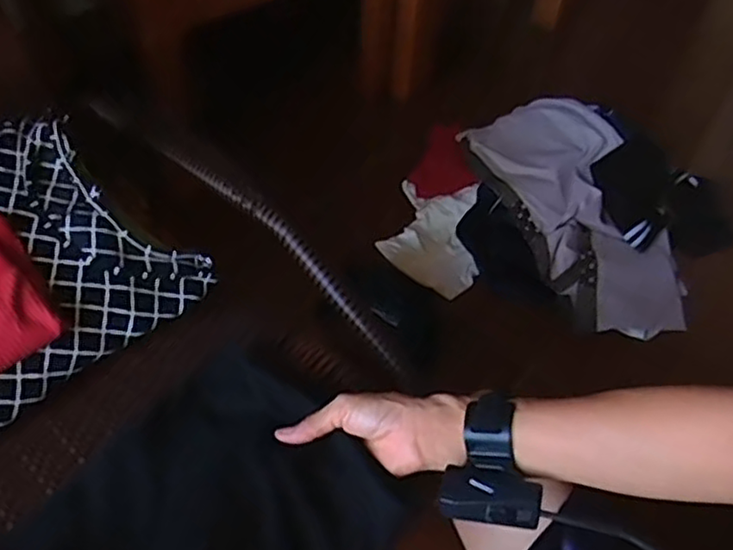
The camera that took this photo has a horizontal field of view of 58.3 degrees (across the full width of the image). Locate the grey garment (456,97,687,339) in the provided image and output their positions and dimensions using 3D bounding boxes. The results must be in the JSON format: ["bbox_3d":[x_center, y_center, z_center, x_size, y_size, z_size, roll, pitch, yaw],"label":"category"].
[{"bbox_3d":[0.406,-0.137,1.302,0.279,0.120,0.578,-11,59,-15],"label":"grey garment"}]

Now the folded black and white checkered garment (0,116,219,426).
[{"bbox_3d":[-0.360,0.010,0.621,0.252,0.113,0.323,29,50,23],"label":"folded black and white checkered garment"}]

